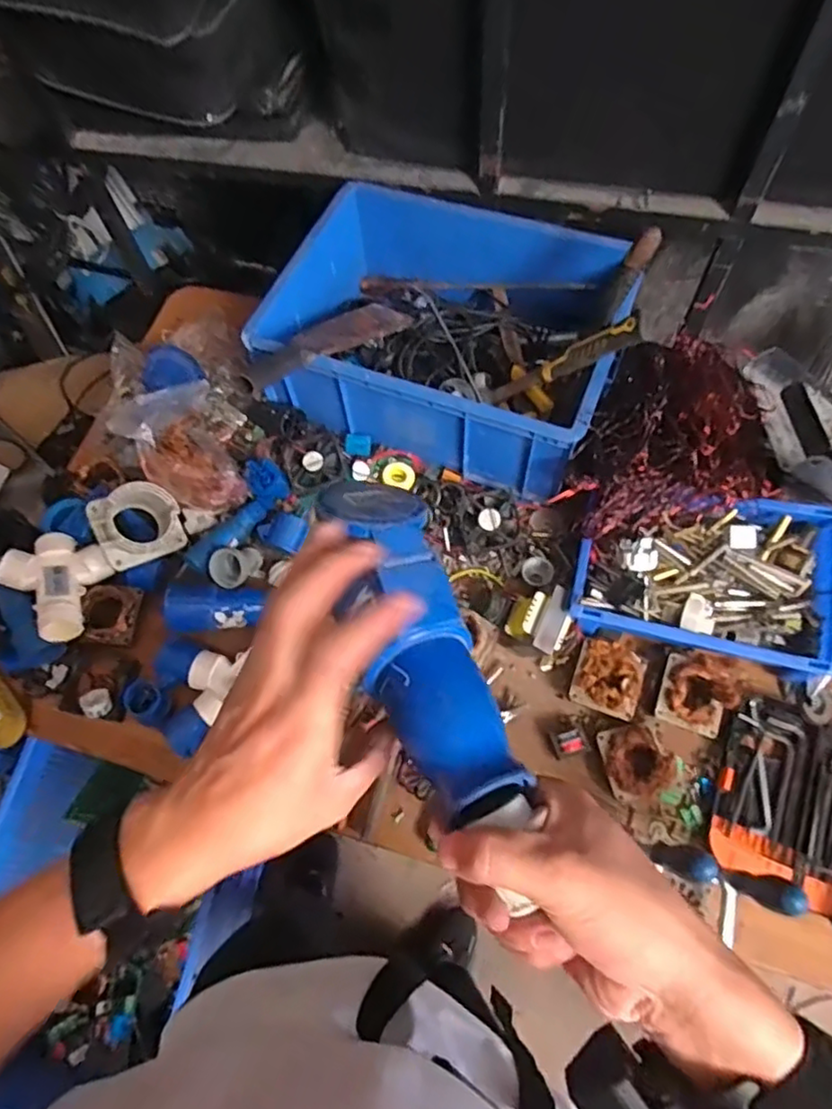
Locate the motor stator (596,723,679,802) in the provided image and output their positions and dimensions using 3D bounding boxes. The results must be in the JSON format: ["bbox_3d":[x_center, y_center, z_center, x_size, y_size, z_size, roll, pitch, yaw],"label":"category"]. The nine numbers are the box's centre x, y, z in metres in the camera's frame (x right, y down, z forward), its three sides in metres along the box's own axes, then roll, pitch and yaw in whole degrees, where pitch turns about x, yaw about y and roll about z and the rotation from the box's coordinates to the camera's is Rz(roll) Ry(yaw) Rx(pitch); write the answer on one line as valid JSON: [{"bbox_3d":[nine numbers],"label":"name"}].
[{"bbox_3d":[0.264,0.251,0.762,0.079,0.048,0.084,-15,64,-4],"label":"motor stator"}]

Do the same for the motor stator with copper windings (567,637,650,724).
[{"bbox_3d":[0.240,0.154,0.782,0.082,0.030,0.083,18,66,11],"label":"motor stator with copper windings"}]

